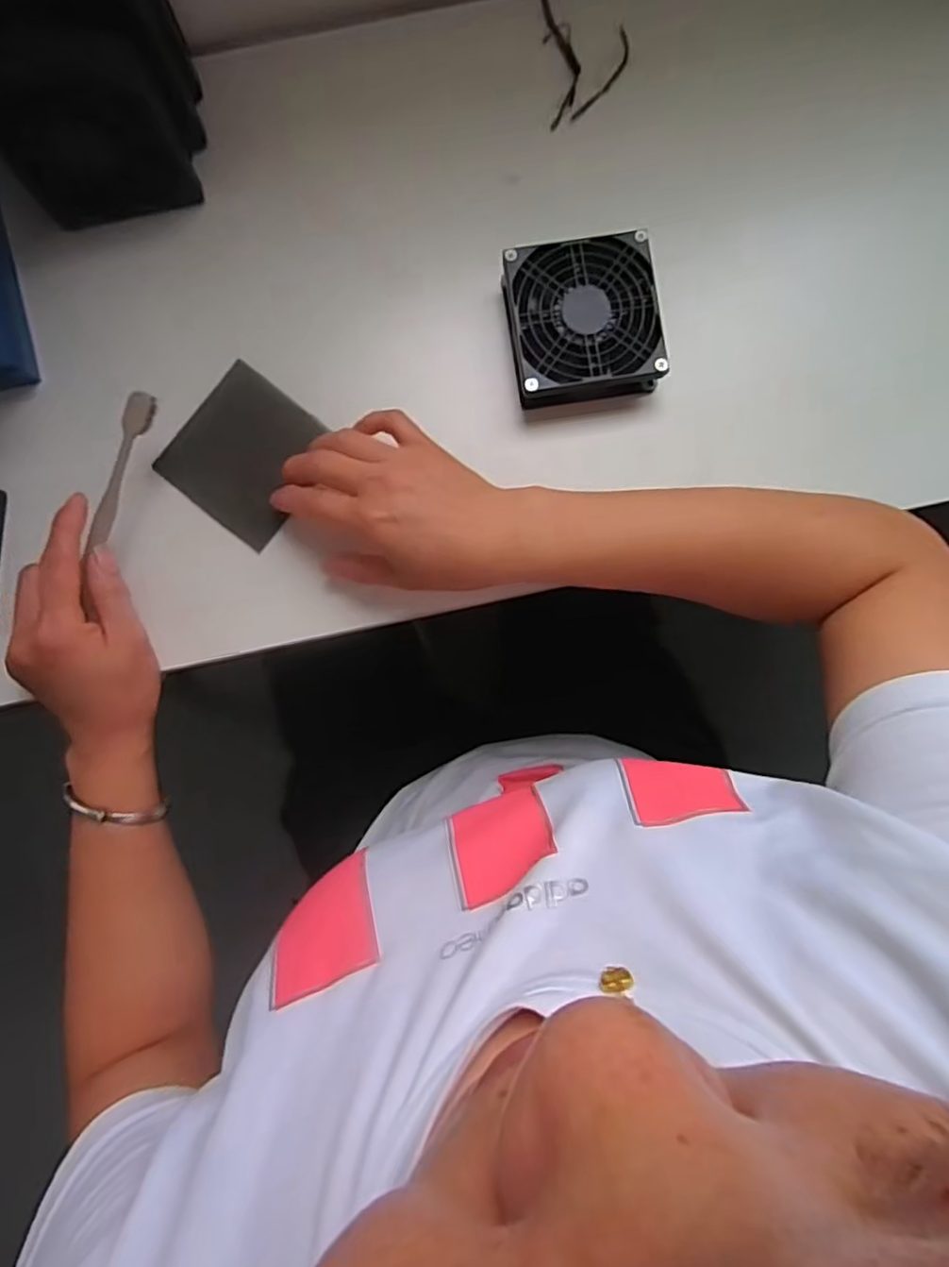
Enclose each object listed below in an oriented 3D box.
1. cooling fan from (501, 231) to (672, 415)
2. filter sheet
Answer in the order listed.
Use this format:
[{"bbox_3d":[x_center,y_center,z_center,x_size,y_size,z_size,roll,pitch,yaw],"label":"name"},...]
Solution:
[{"bbox_3d":[0.069,-0.197,0.418,0.094,0.035,0.097,-9,88,-1],"label":"cooling fan"},{"bbox_3d":[-0.150,-0.118,0.425,0.088,0.010,0.093,38,88,1],"label":"filter sheet"}]

